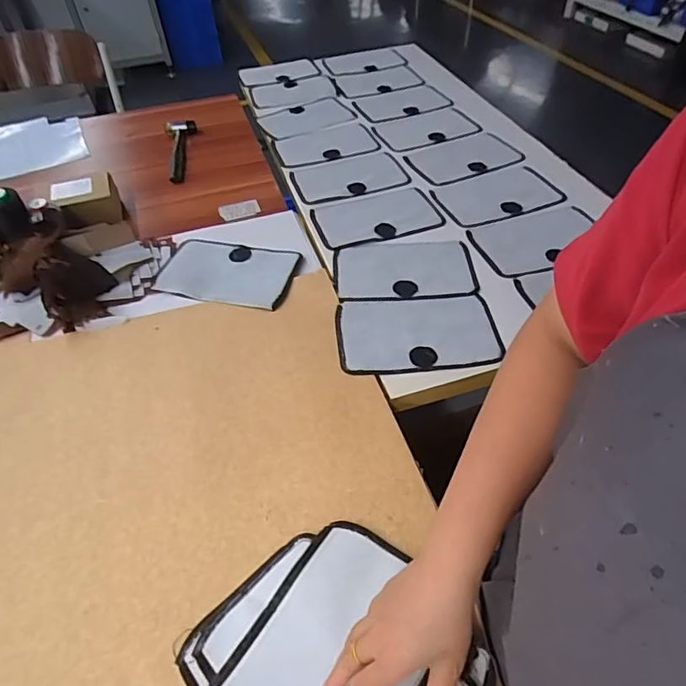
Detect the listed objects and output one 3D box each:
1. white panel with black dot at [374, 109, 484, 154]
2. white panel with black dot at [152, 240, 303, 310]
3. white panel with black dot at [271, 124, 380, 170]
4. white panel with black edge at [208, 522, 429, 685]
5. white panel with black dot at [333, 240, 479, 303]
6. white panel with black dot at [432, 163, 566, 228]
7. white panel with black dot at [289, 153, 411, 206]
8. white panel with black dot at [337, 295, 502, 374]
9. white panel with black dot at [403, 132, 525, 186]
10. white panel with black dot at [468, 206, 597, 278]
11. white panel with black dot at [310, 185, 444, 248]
[{"bbox_3d":[0.186,-0.486,1.119,0.229,0.005,0.136,-19,50,-13],"label":"white panel with black dot"},{"bbox_3d":[-0.187,-0.119,0.814,0.219,0.006,0.137,8,50,10],"label":"white panel with black dot"},{"bbox_3d":[-0.042,-0.442,1.098,0.216,0.006,0.150,-14,49,-9],"label":"white panel with black dot"},{"bbox_3d":[-0.010,0.263,0.424,0.149,0.018,0.214,14,42,36],"label":"white panel with black edge"},{"bbox_3d":[0.097,-0.121,0.801,0.221,0.008,0.141,-3,49,0],"label":"white panel with black dot"},{"bbox_3d":[0.286,-0.277,0.923,0.217,0.009,0.139,-16,50,-11],"label":"white panel with black dot"},{"bbox_3d":[0.012,-0.335,0.996,0.218,0.004,0.130,-14,49,-9],"label":"white panel with black dot"},{"bbox_3d":[0.105,-0.017,0.703,0.222,0.006,0.136,-4,49,0],"label":"white panel with black dot"},{"bbox_3d":[0.252,-0.390,1.034,0.222,0.008,0.145,-18,50,-13],"label":"white panel with black dot"},{"bbox_3d":[0.321,-0.171,0.824,0.210,0.010,0.139,-12,49,-7],"label":"white panel with black dot"},{"bbox_3d":[0.060,-0.232,0.901,0.218,0.004,0.136,-12,49,-7],"label":"white panel with black dot"}]

